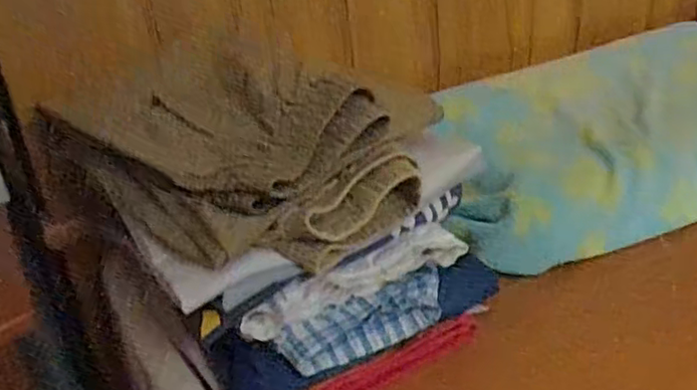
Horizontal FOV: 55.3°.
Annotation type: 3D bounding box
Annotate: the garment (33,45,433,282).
[{"bbox_3d":[-0.093,-0.035,0.562,0.276,0.116,0.189,19,37,36],"label":"garment"}]

